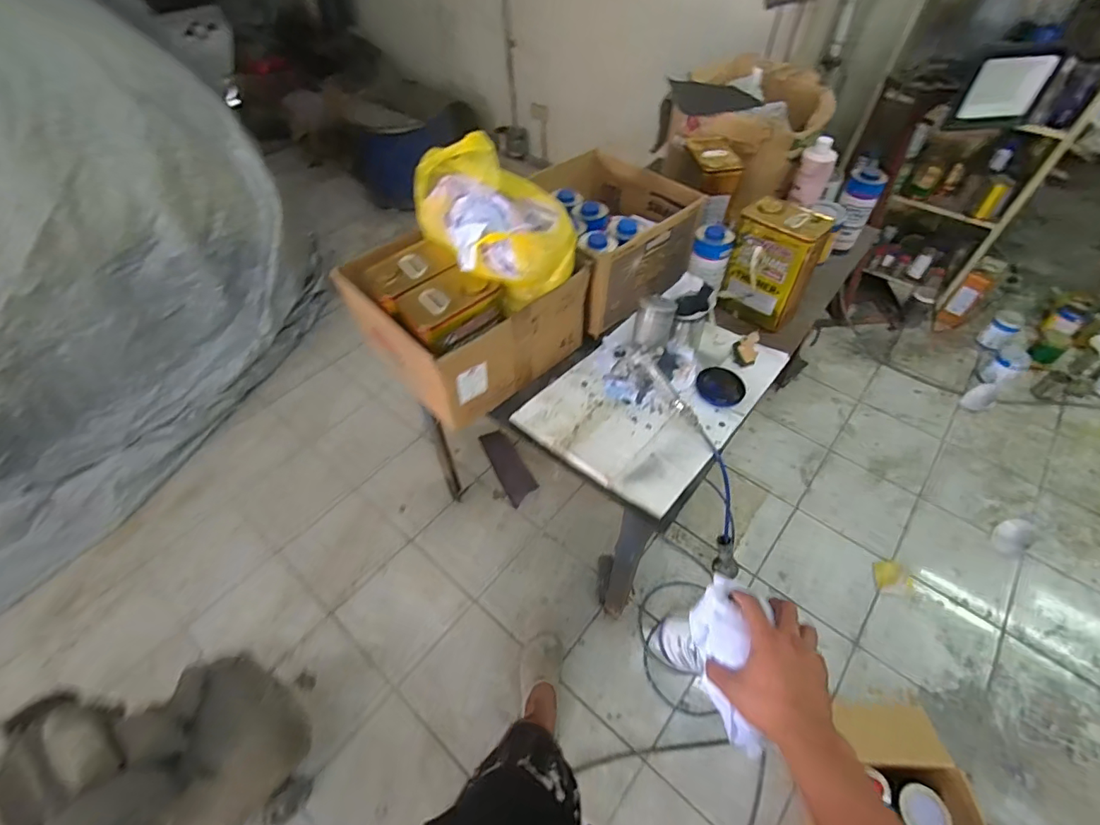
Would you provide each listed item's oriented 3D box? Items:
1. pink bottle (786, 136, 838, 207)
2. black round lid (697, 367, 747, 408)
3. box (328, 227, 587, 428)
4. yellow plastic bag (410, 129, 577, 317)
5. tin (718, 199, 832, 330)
[{"bbox_3d":[0.698,-0.635,1.278,0.087,0.155,0.069,24,56,19],"label":"pink bottle"},{"bbox_3d":[0.364,-0.056,1.031,0.101,0.012,0.090,37,61,26],"label":"black round lid"},{"bbox_3d":[-0.172,-0.234,1.019,0.355,0.235,0.375,37,62,26],"label":"box"},{"bbox_3d":[-0.111,-0.360,0.894,0.198,0.195,0.321,-25,55,-17],"label":"yellow plastic bag"},{"bbox_3d":[0.505,-0.339,1.106,0.110,0.239,0.168,-36,59,-24],"label":"tin"}]

